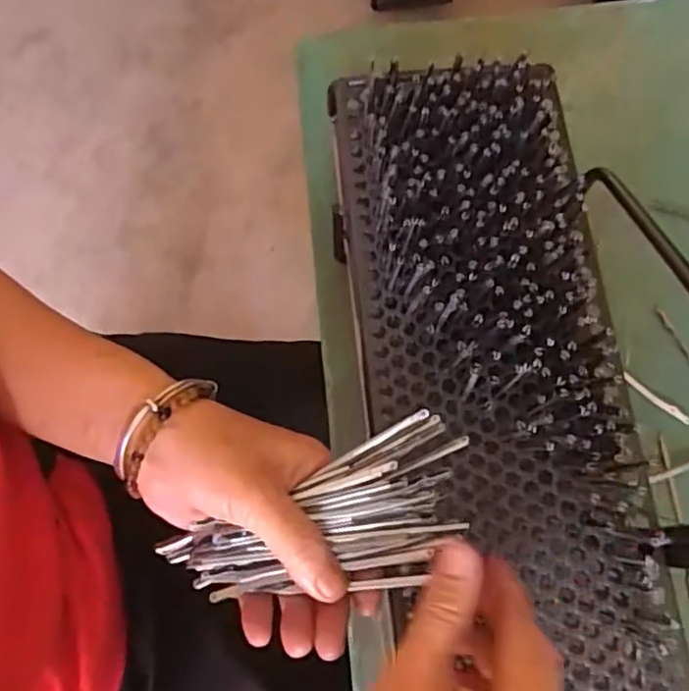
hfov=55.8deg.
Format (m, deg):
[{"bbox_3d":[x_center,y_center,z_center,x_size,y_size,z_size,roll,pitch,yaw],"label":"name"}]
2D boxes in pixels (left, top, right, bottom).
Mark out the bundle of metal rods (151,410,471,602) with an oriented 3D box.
[{"bbox_3d":[-0.013,0.088,0.305,0.145,0.021,0.066,-21,72,3],"label":"bundle of metal rods"}]

